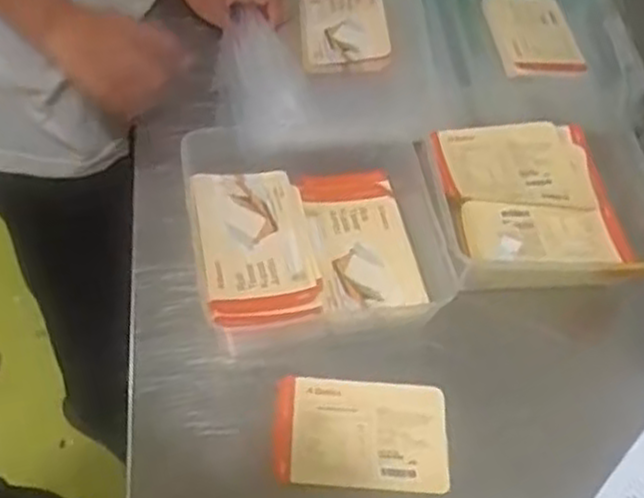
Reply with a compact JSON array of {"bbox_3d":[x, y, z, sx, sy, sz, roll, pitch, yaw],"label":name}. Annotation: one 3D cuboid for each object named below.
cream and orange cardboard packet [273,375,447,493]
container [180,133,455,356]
[{"bbox_3d":[0.030,0.138,0.580,0.130,0.013,0.084,4,56,-3],"label":"cream and orange cardboard packet"},{"bbox_3d":[-0.006,-0.020,0.648,0.211,0.059,0.198,-3,56,-8],"label":"container"}]

